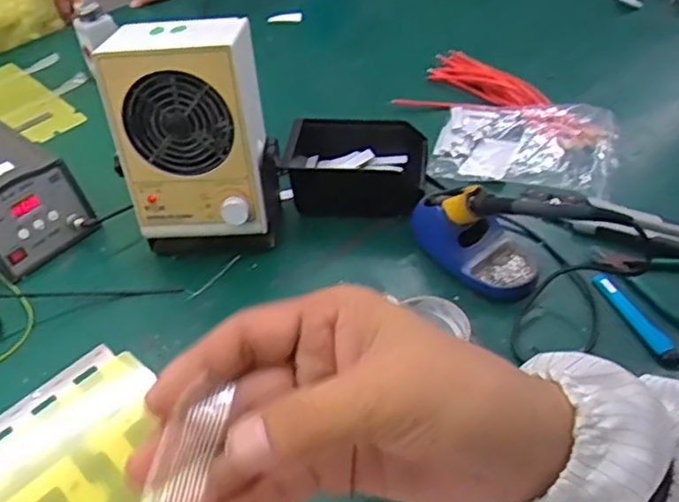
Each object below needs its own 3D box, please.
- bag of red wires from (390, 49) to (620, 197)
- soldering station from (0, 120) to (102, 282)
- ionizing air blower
[{"bbox_3d":[0.239,-0.192,0.930,0.305,0.035,0.281,15,49,21],"label":"bag of red wires"},{"bbox_3d":[-0.422,-0.077,0.816,0.211,0.093,0.129,30,55,31],"label":"soldering station"},{"bbox_3d":[-0.151,-0.117,0.716,0.155,0.236,0.120,0,45,7],"label":"ionizing air blower"}]

